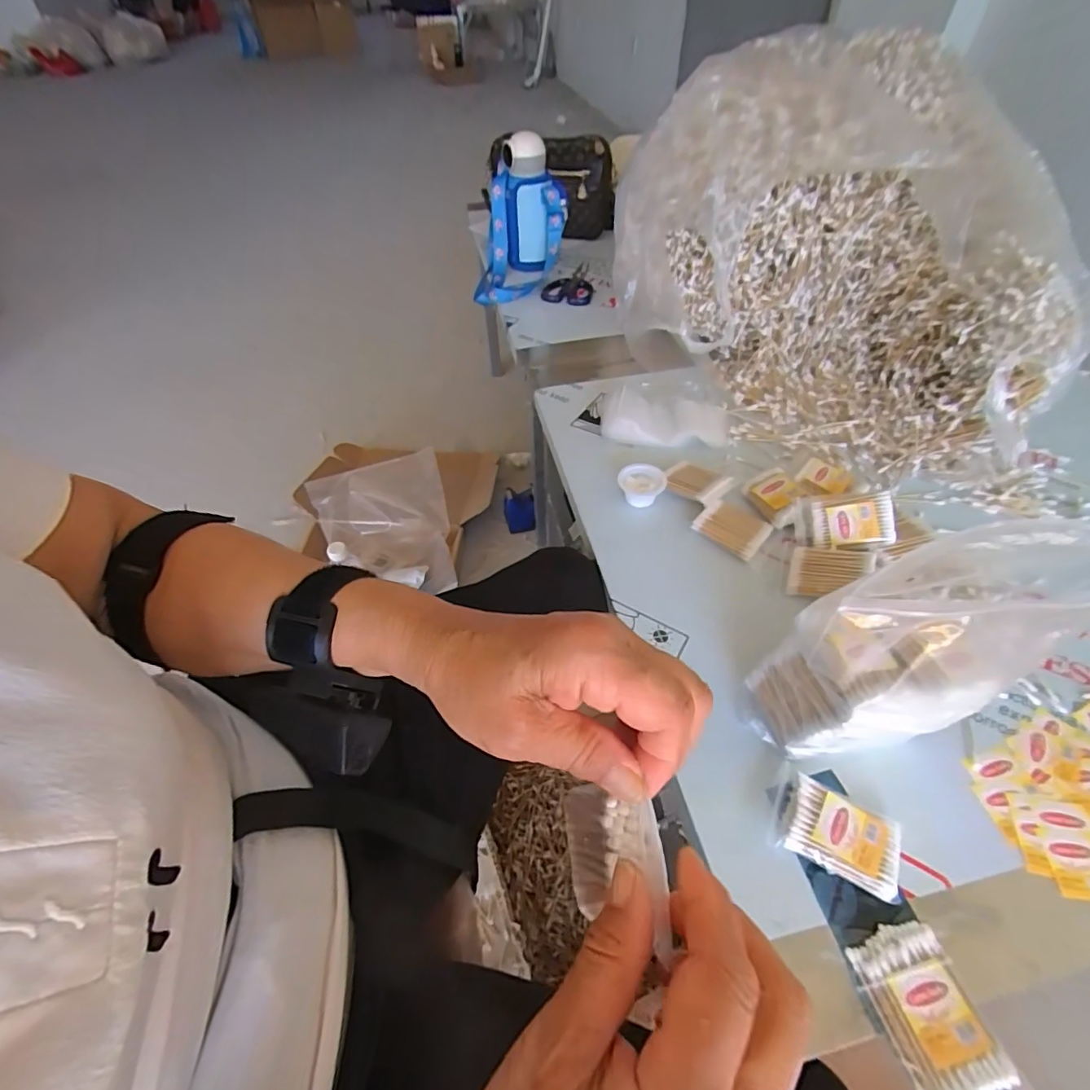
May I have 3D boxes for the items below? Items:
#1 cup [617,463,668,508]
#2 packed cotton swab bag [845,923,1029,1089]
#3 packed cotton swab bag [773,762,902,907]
[{"bbox_3d":[0.113,-0.068,0.614,0.054,0.035,0.046,13,51,12],"label":"cup"},{"bbox_3d":[0.239,0.298,0.309,0.061,0.013,0.110,-12,50,-9],"label":"packed cotton swab bag"},{"bbox_3d":[0.214,0.211,0.383,0.079,0.024,0.058,21,53,18],"label":"packed cotton swab bag"}]

